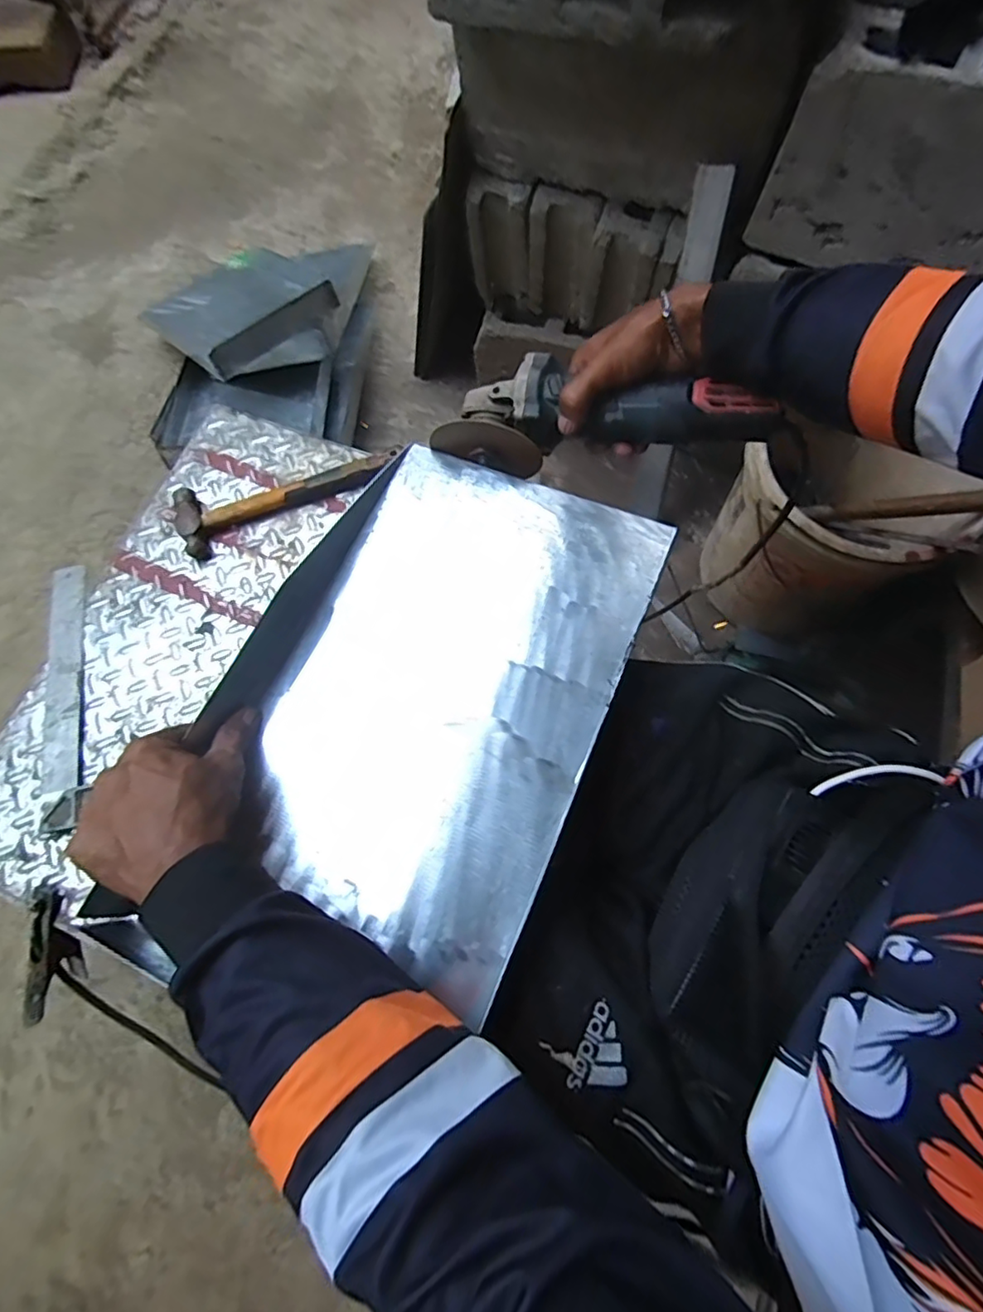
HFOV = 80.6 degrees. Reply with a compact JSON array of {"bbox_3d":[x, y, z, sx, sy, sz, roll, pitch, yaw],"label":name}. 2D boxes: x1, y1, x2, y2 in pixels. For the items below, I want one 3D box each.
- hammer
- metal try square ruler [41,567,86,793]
[{"bbox_3d":[-0.275,-0.231,0.782,0.305,0.035,0.097,-23,72,-6],"label":"hammer"},{"bbox_3d":[-0.537,0.019,0.728,0.049,0.009,0.295,-13,71,1],"label":"metal try square ruler"}]

